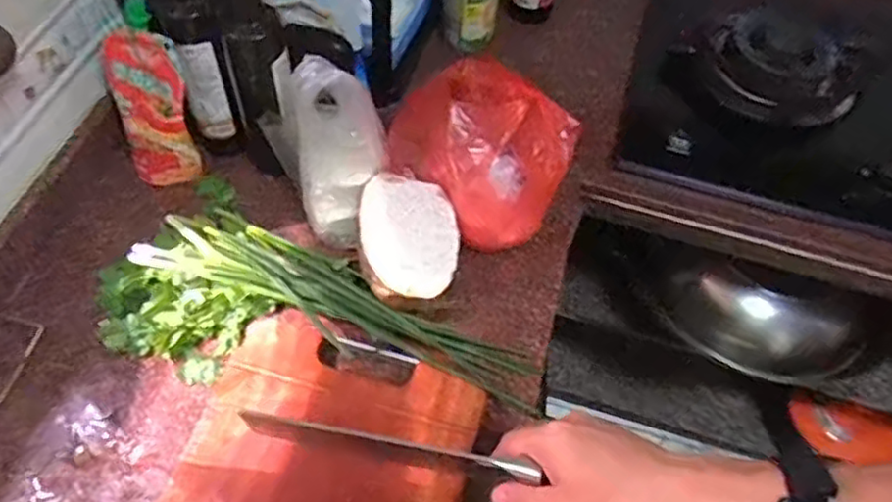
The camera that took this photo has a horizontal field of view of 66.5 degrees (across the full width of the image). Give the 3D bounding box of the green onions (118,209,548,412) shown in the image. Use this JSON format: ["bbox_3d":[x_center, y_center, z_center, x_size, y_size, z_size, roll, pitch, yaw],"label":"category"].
[{"bbox_3d":[-0.108,0.053,0.670,0.397,0.046,0.093,24,58,11],"label":"green onions"}]

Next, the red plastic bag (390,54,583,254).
[{"bbox_3d":[0.044,-0.118,0.718,0.140,0.111,0.181,-35,66,-24],"label":"red plastic bag"}]

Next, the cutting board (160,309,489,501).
[{"bbox_3d":[-0.119,0.230,0.563,0.243,0.037,0.346,14,57,5],"label":"cutting board"}]

